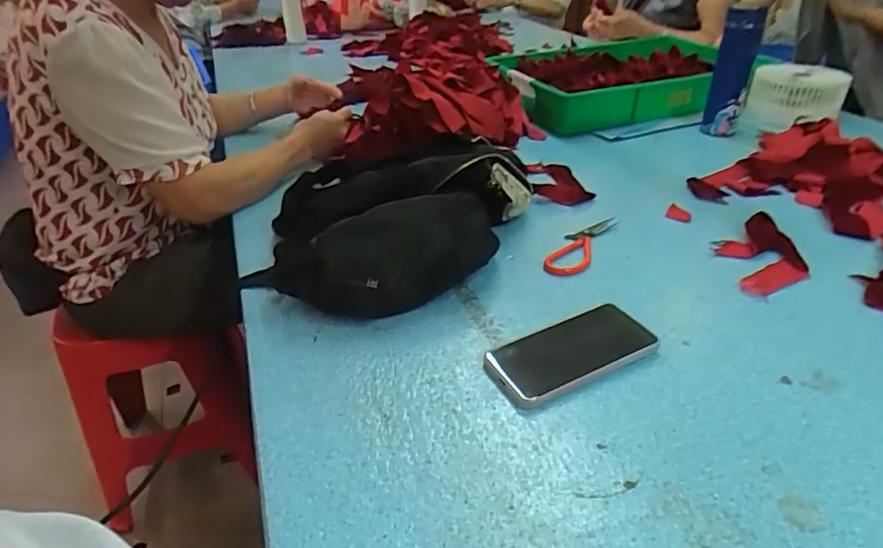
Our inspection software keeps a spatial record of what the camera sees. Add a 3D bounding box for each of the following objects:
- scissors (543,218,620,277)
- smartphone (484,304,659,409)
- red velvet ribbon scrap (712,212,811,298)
[{"bbox_3d":[0.184,-0.040,0.705,0.050,0.005,0.160,18,39,28],"label":"scissors"},{"bbox_3d":[0.127,0.076,0.532,0.165,0.015,0.081,-17,36,-19],"label":"smartphone"},{"bbox_3d":[0.389,-0.028,0.662,0.088,0.022,0.144,-3,34,0],"label":"red velvet ribbon scrap"}]

